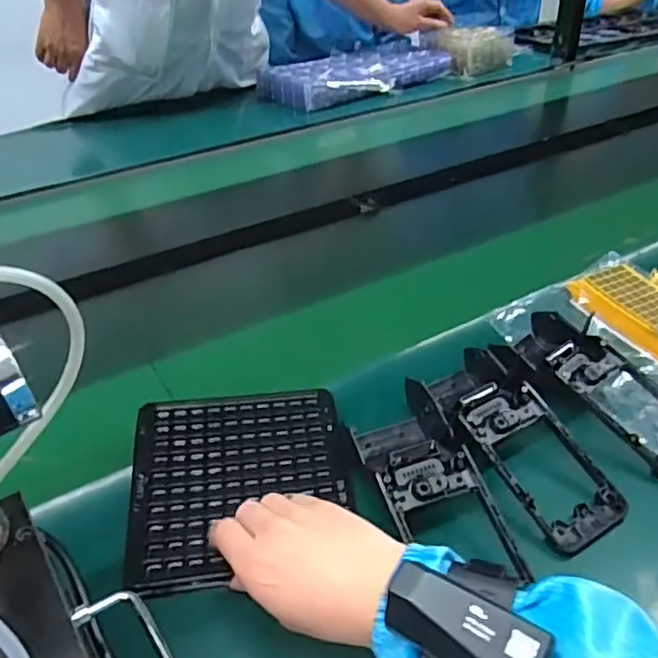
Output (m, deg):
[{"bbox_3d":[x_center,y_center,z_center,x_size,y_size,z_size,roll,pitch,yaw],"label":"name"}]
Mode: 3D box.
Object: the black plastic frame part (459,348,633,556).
[{"bbox_3d":[0.148,0.088,0.496,0.086,0.051,0.189,-15,51,-16],"label":"black plastic frame part"}]

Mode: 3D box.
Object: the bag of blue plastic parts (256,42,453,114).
[{"bbox_3d":[0.061,-0.553,1.348,0.396,0.053,0.237,-24,42,-26],"label":"bag of blue plastic parts"}]

